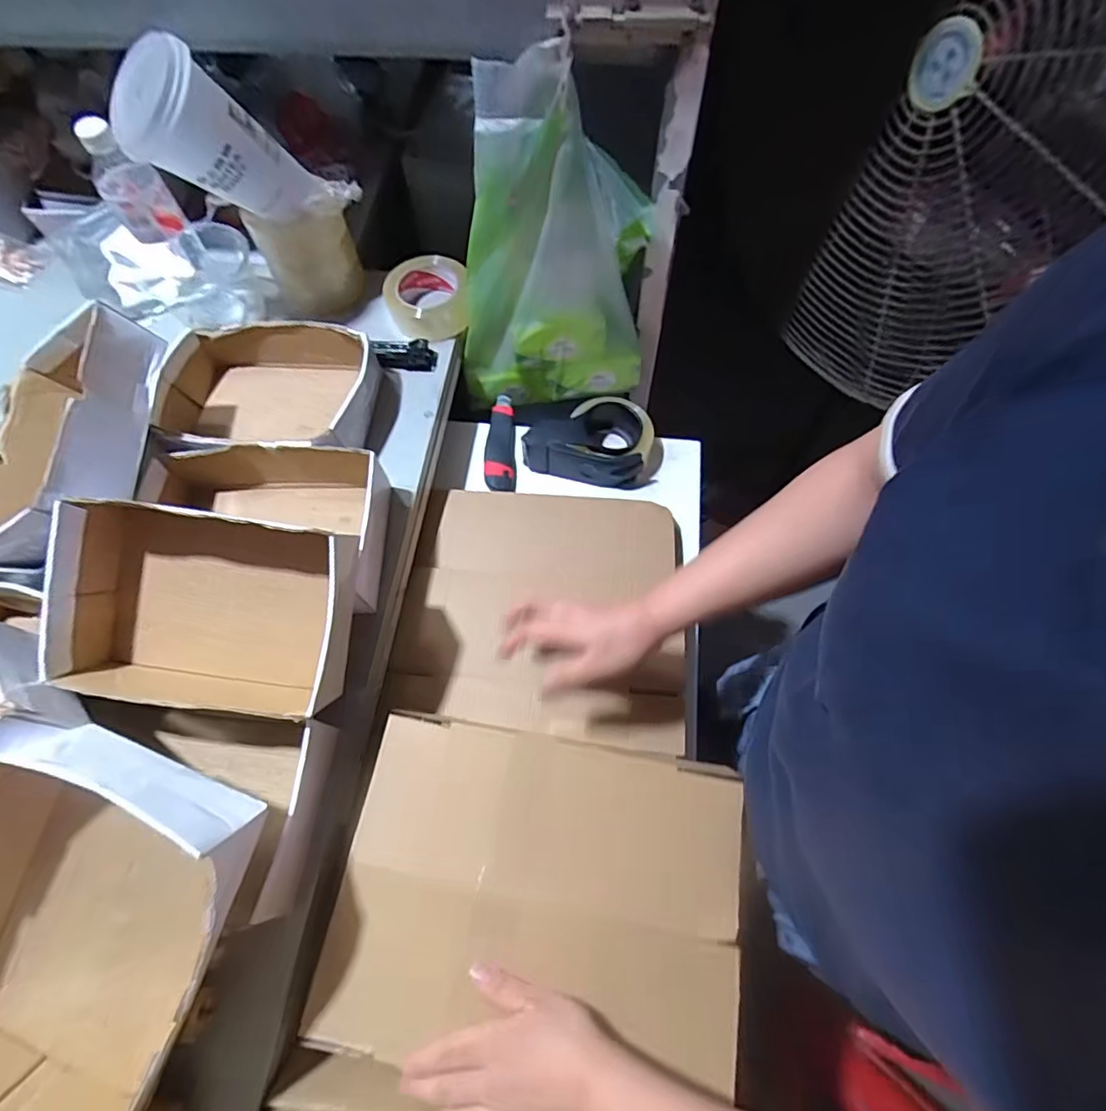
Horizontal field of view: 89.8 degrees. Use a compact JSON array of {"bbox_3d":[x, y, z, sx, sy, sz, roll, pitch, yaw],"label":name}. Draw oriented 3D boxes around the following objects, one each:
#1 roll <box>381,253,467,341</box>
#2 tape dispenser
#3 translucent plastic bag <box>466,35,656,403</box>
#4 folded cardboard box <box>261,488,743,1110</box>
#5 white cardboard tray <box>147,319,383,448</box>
[{"bbox_3d":[-0.165,-0.343,0.726,0.106,0.047,0.114,-1,65,1],"label":"roll"},{"bbox_3d":[0.058,-0.156,0.738,0.177,0.075,0.110,8,66,5],"label":"tape dispenser"},{"bbox_3d":[-0.005,-0.352,0.686,0.249,0.370,0.087,-15,66,-5],"label":"translucent plastic bag"},{"bbox_3d":[-0.011,0.196,0.497,0.332,0.102,0.638,6,56,3],"label":"folded cardboard box"},{"bbox_3d":[-0.337,-0.186,0.654,0.247,0.059,0.176,2,65,3],"label":"white cardboard tray"}]

